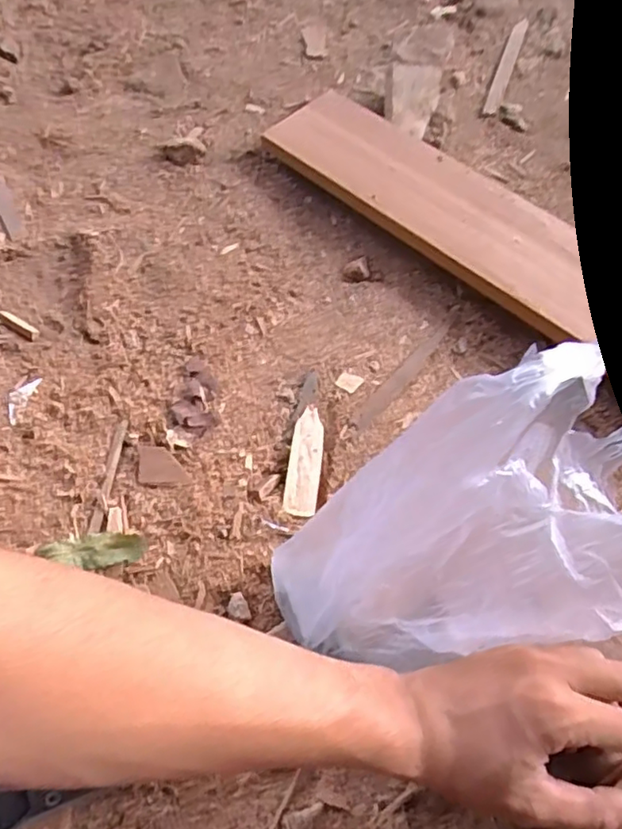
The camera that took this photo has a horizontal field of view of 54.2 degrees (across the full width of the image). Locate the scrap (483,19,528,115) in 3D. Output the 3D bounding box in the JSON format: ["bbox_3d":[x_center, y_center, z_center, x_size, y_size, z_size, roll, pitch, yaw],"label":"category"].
[{"bbox_3d":[0.230,-0.412,0.710,0.017,0.004,0.183,18,65,9],"label":"scrap"}]

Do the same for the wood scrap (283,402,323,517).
[{"bbox_3d":[-0.005,0.036,0.487,0.025,0.004,0.092,6,63,3],"label":"wood scrap"}]

